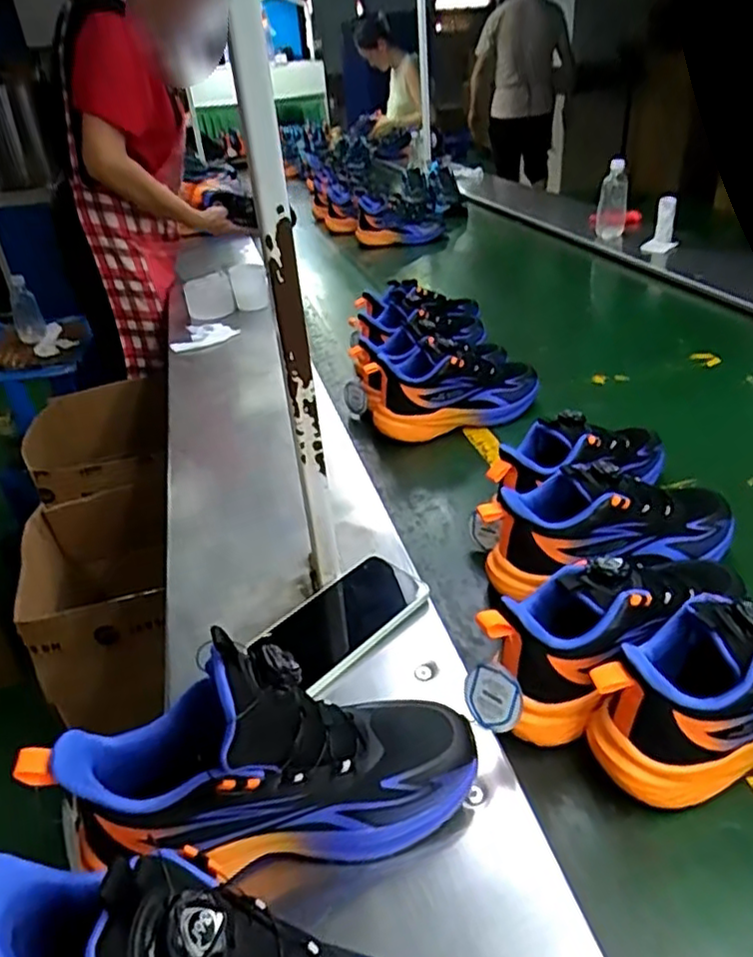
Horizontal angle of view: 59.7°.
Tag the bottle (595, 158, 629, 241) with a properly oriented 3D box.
[{"bbox_3d":[0.580,-0.672,1.612,0.079,0.199,0.055,8,33,14],"label":"bottle"}]

